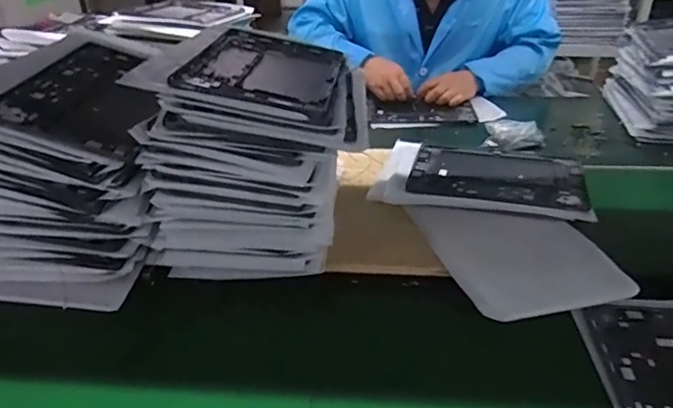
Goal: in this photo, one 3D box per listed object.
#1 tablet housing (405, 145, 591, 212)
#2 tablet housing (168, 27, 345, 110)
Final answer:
[{"bbox_3d":[0.254,-0.049,0.836,0.257,0.014,0.176,7,33,15],"label":"tablet housing"},{"bbox_3d":[-0.084,-0.177,0.677,0.173,0.011,0.262,12,31,0],"label":"tablet housing"}]

